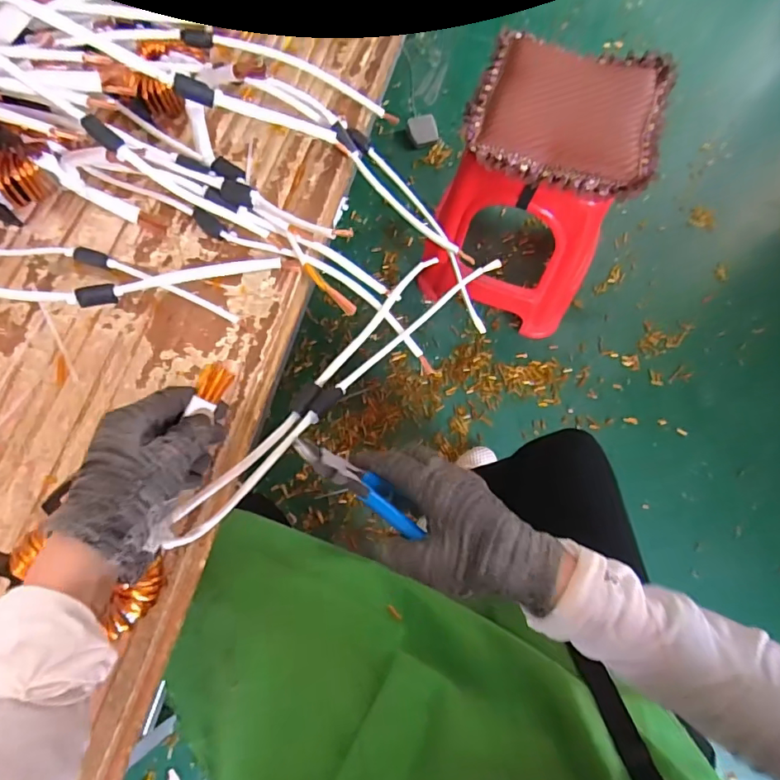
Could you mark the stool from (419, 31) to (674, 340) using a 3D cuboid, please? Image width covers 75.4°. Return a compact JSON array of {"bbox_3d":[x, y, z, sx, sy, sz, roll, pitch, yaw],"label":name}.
[{"bbox_3d":[0.311,-0.410,1.123,0.346,0.494,0.335,17,71,4],"label":"stool"}]

